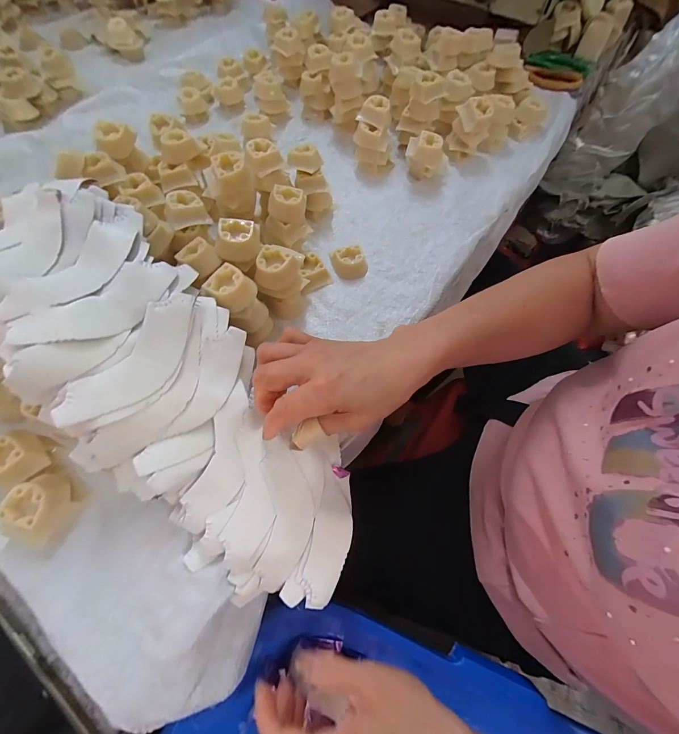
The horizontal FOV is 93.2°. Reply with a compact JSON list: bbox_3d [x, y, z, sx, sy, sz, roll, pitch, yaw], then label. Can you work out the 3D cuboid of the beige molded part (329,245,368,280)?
[{"bbox_3d":[0.011,-0.120,0.364,0.040,0.017,0.036,-3,66,-2],"label":"beige molded part"}]

